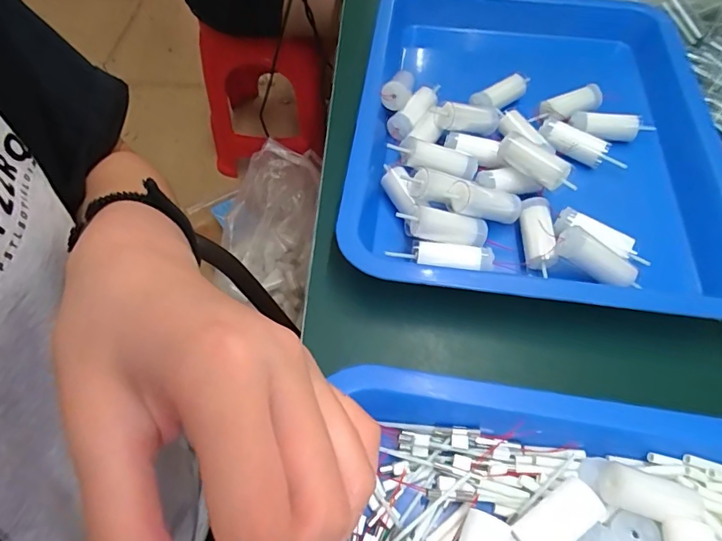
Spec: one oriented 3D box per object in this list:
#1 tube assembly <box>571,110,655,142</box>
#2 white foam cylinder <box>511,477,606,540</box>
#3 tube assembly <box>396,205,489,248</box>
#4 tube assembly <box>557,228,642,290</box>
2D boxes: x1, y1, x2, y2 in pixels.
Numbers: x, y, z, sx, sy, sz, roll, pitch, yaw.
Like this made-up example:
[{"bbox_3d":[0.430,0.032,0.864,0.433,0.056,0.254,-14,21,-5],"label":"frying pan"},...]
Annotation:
[{"bbox_3d":[0.198,-0.114,0.373,0.065,0.018,0.015,5,58,3],"label":"tube assembly"},{"bbox_3d":[0.091,0.117,0.220,0.039,0.019,0.022,-30,63,-17],"label":"white foam cylinder"},{"bbox_3d":[0.054,-0.028,0.305,0.061,0.016,0.017,8,54,-15],"label":"tube assembly"},{"bbox_3d":[0.148,-0.006,0.294,0.056,0.015,0.017,32,60,0],"label":"tube assembly"}]

